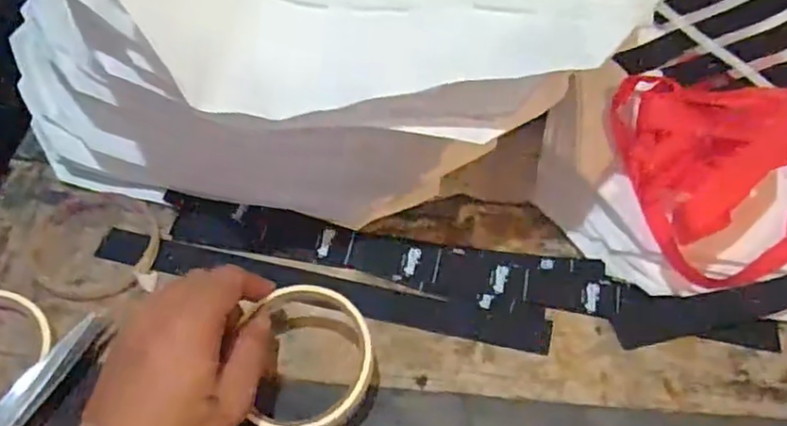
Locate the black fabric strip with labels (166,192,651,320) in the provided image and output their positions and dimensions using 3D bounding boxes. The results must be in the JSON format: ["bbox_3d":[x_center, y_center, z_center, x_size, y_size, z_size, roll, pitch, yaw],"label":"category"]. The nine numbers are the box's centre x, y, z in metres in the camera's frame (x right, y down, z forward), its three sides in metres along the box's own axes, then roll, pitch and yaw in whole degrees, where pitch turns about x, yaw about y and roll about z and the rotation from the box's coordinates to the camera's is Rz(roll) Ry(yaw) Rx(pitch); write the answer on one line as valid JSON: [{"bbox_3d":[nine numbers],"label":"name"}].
[{"bbox_3d":[0.001,0.034,0.461,0.322,0.006,0.047,9,57,4],"label":"black fabric strip with labels"}]

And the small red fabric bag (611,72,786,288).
[{"bbox_3d":[0.252,-0.044,0.481,0.188,0.090,0.169,-17,54,-15],"label":"small red fabric bag"}]

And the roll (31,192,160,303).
[{"bbox_3d":[-0.206,0.022,0.454,0.084,0.017,0.085,1,50,-1],"label":"roll"}]

